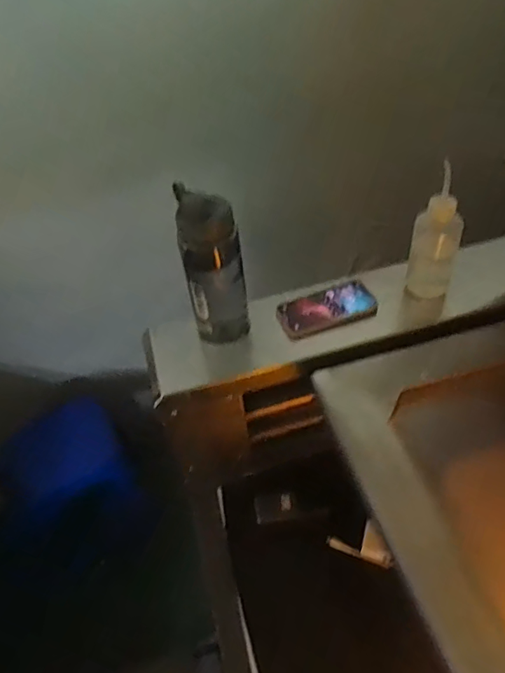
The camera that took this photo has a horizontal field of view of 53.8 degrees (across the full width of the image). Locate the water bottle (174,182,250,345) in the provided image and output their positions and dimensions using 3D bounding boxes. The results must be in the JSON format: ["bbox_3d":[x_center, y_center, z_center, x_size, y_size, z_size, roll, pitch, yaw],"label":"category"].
[{"bbox_3d":[-0.059,-0.104,0.762,0.087,0.246,0.074,-11,46,-4],"label":"water bottle"}]

